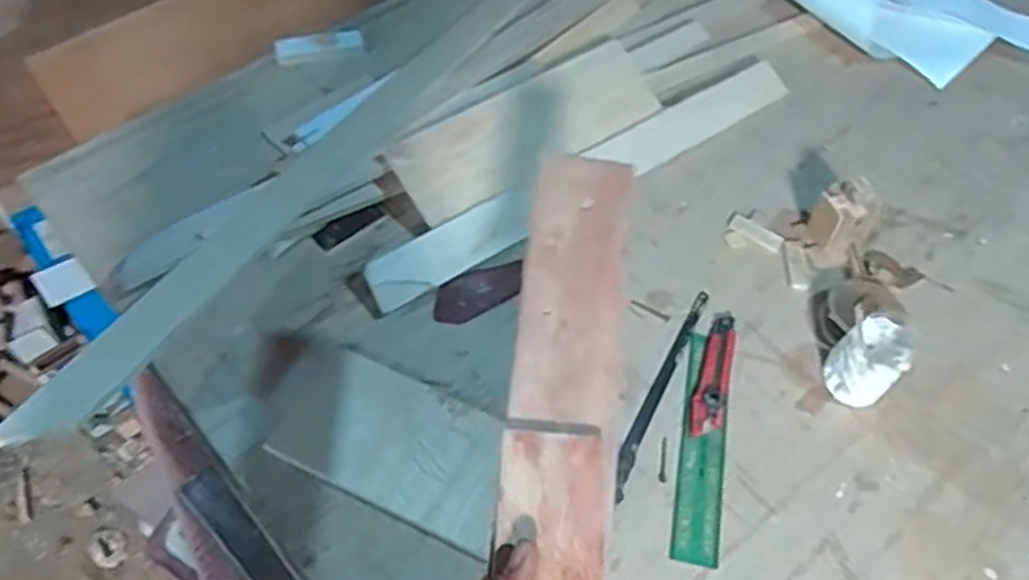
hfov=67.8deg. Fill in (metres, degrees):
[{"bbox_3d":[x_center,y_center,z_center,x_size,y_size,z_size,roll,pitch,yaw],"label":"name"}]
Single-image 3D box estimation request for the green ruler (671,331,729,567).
[{"bbox_3d":[0.196,0.157,0.791,0.044,0.008,0.250,12,57,4],"label":"green ruler"}]

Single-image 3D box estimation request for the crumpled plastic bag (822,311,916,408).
[{"bbox_3d":[0.371,0.077,0.807,0.069,0.084,0.063,37,60,22],"label":"crumpled plastic bag"}]

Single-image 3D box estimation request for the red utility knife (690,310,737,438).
[{"bbox_3d":[0.219,0.089,0.830,0.035,0.016,0.151,15,54,8],"label":"red utility knife"}]

